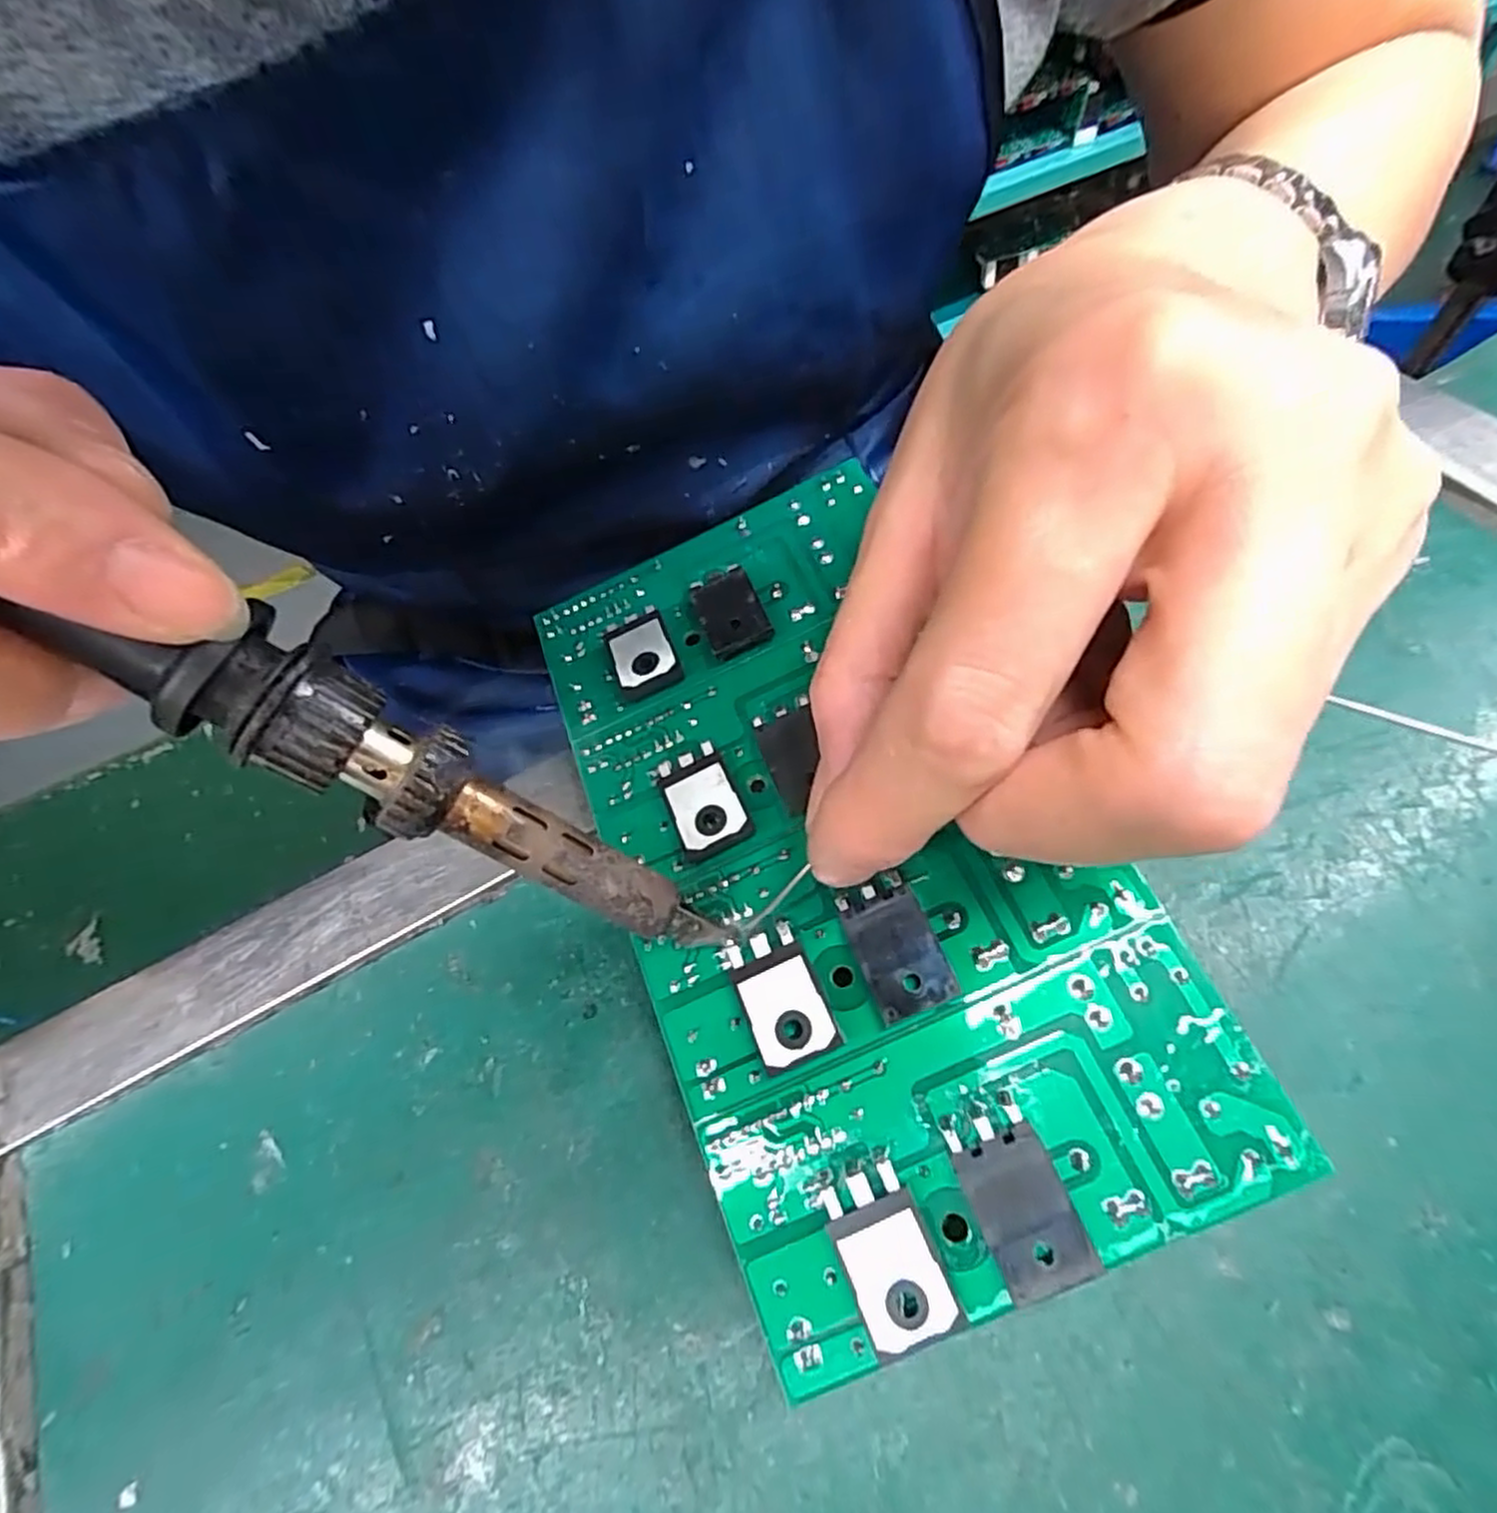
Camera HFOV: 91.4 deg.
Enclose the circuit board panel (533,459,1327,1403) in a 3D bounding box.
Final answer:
[{"bbox_3d":[0.016,0.013,0.153,0.092,0.010,0.172,-24,63,0],"label":"circuit board panel"}]

